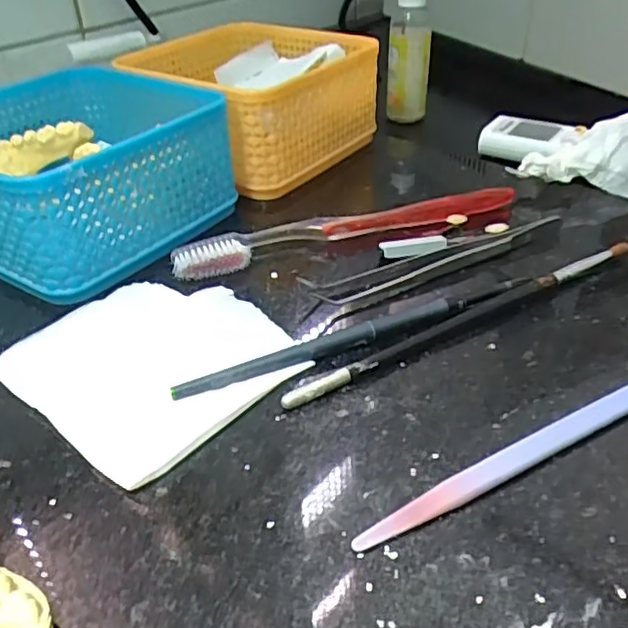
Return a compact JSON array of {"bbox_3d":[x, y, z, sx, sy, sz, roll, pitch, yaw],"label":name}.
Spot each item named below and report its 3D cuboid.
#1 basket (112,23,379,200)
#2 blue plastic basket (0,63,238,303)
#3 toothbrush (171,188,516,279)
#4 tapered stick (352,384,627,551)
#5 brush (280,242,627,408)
[{"bbox_3d":[-0.042,-0.140,0.414,0.130,0.066,0.130,23,43,29],"label":"basket"},{"bbox_3d":[-0.125,-0.077,0.333,0.130,0.063,0.134,21,42,27],"label":"blue plastic basket"},{"bbox_3d":[0.018,-0.046,0.325,0.183,0.016,0.017,-13,38,-16],"label":"toothbrush"},{"bbox_3d":[0.074,0.045,0.209,0.138,0.006,0.009,-19,40,-22],"label":"tapered stick"},{"bbox_3d":[0.069,0.001,0.265,0.186,0.010,0.009,-19,41,-23],"label":"brush"}]

